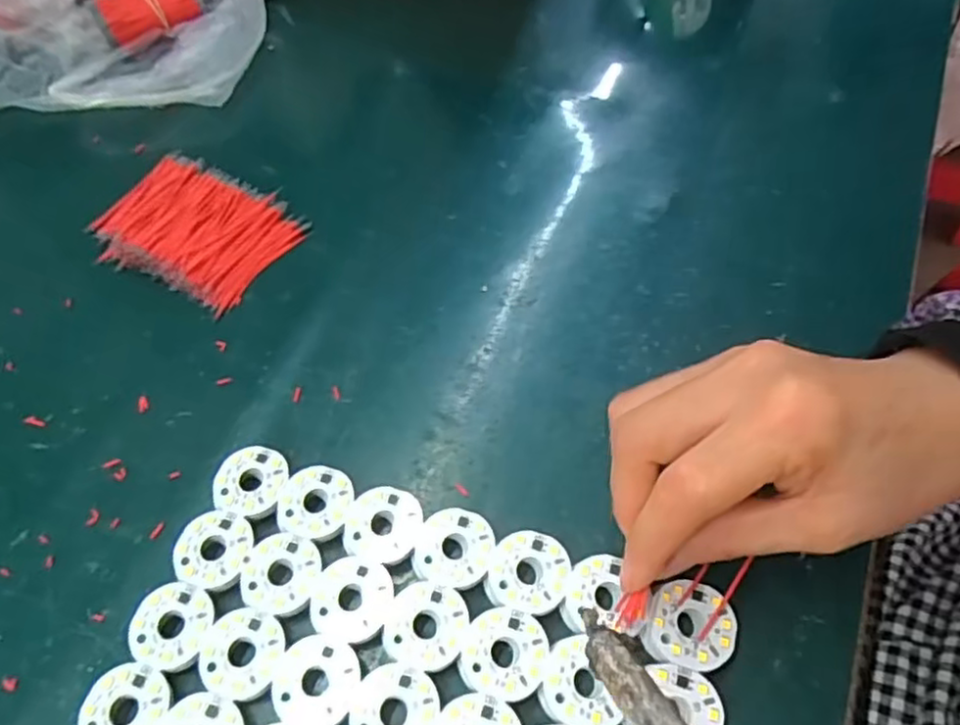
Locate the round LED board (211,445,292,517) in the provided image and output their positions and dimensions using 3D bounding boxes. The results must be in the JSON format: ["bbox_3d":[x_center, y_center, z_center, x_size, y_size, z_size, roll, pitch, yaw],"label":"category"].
[{"bbox_3d":[-0.098,0.052,0.292,0.031,0.008,0.030,-2,57,2],"label":"round LED board"}]

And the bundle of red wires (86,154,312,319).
[{"bbox_3d":[-0.157,-0.075,0.375,0.105,0.014,0.075,24,62,17],"label":"bundle of red wires"}]

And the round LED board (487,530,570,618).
[{"bbox_3d":[0.019,0.080,0.262,0.031,0.004,0.030,-2,57,2],"label":"round LED board"}]

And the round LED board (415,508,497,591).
[{"bbox_3d":[-0.010,0.072,0.269,0.030,0.004,0.031,-2,57,2],"label":"round LED board"}]

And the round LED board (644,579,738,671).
[{"bbox_3d":[0.077,0.096,0.250,0.031,0.004,0.030,-2,59,4],"label":"round LED board"}]

